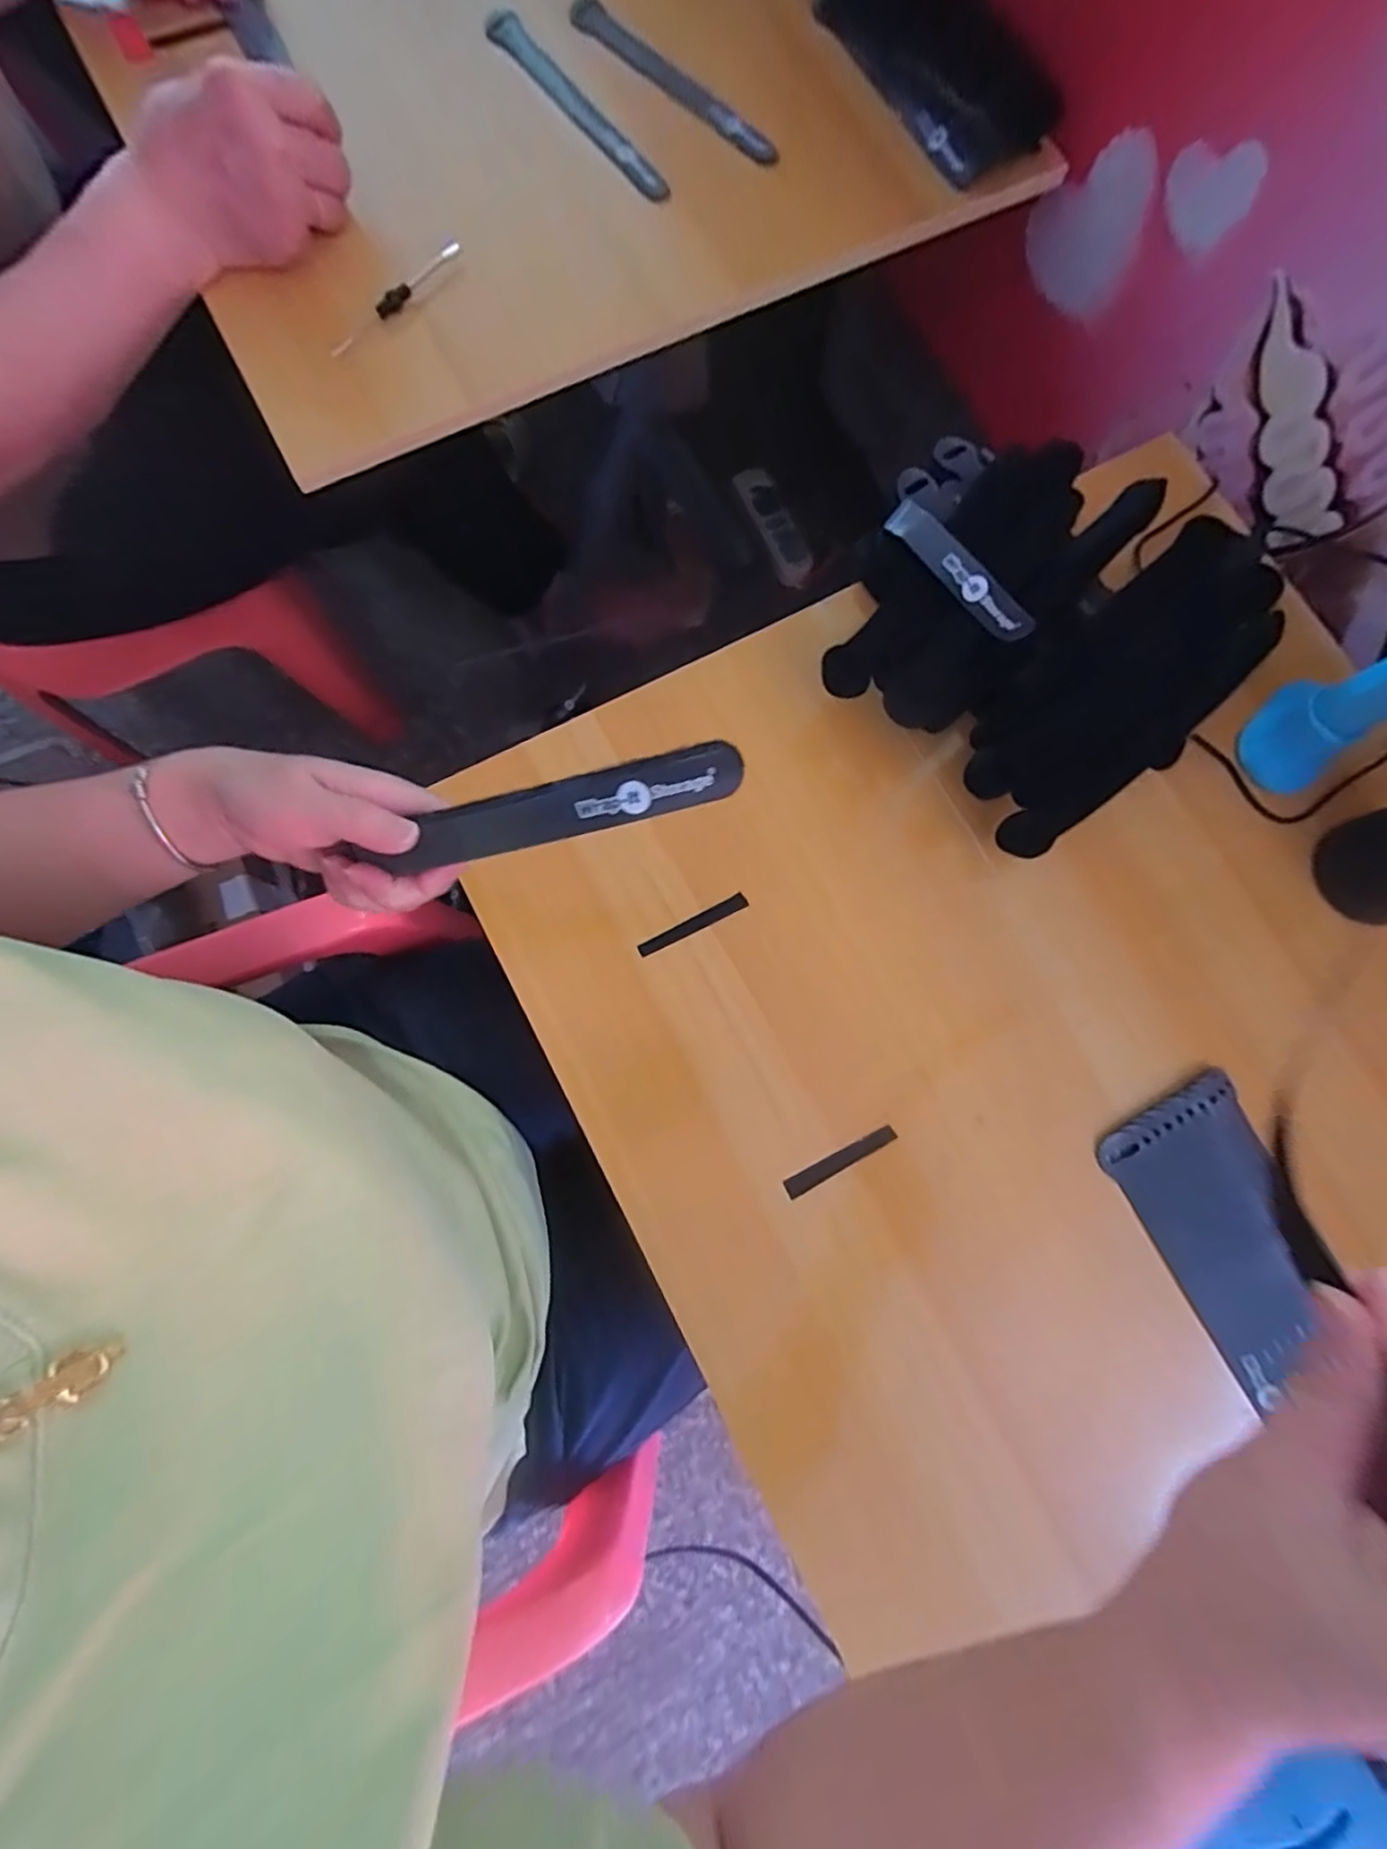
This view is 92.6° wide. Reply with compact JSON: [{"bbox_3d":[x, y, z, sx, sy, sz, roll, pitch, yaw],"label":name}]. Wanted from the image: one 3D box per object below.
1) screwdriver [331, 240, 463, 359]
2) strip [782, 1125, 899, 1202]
[{"bbox_3d":[-0.193,-0.412,0.435,0.011,0.007,0.118,36,81,6],"label":"screwdriver"},{"bbox_3d":[0.084,0.135,0.379,0.069,0.007,0.010,-27,81,-6],"label":"strip"}]

